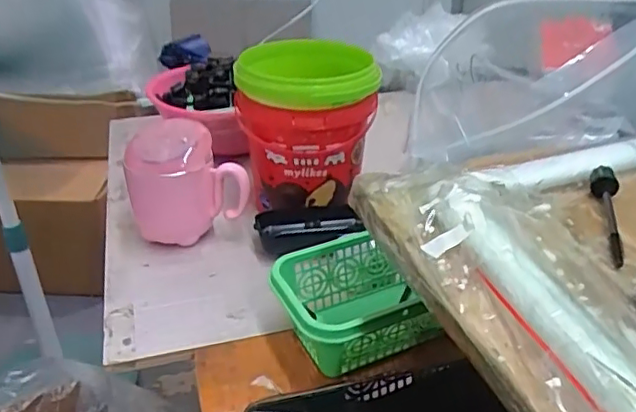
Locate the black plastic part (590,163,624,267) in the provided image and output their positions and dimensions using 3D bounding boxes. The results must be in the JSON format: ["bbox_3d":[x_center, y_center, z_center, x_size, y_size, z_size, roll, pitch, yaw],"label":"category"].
[{"bbox_3d":[0.158,0.002,0.318,0.014,0.014,0.082,10,32,16],"label":"black plastic part"}]

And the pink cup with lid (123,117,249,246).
[{"bbox_3d":[-0.124,-0.023,0.547,0.104,0.100,0.076,-8,31,-15],"label":"pink cup with lid"}]

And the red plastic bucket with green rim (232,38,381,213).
[{"bbox_3d":[-0.011,-0.085,0.583,0.128,0.127,0.148,-2,30,-4],"label":"red plastic bucket with green rim"}]

